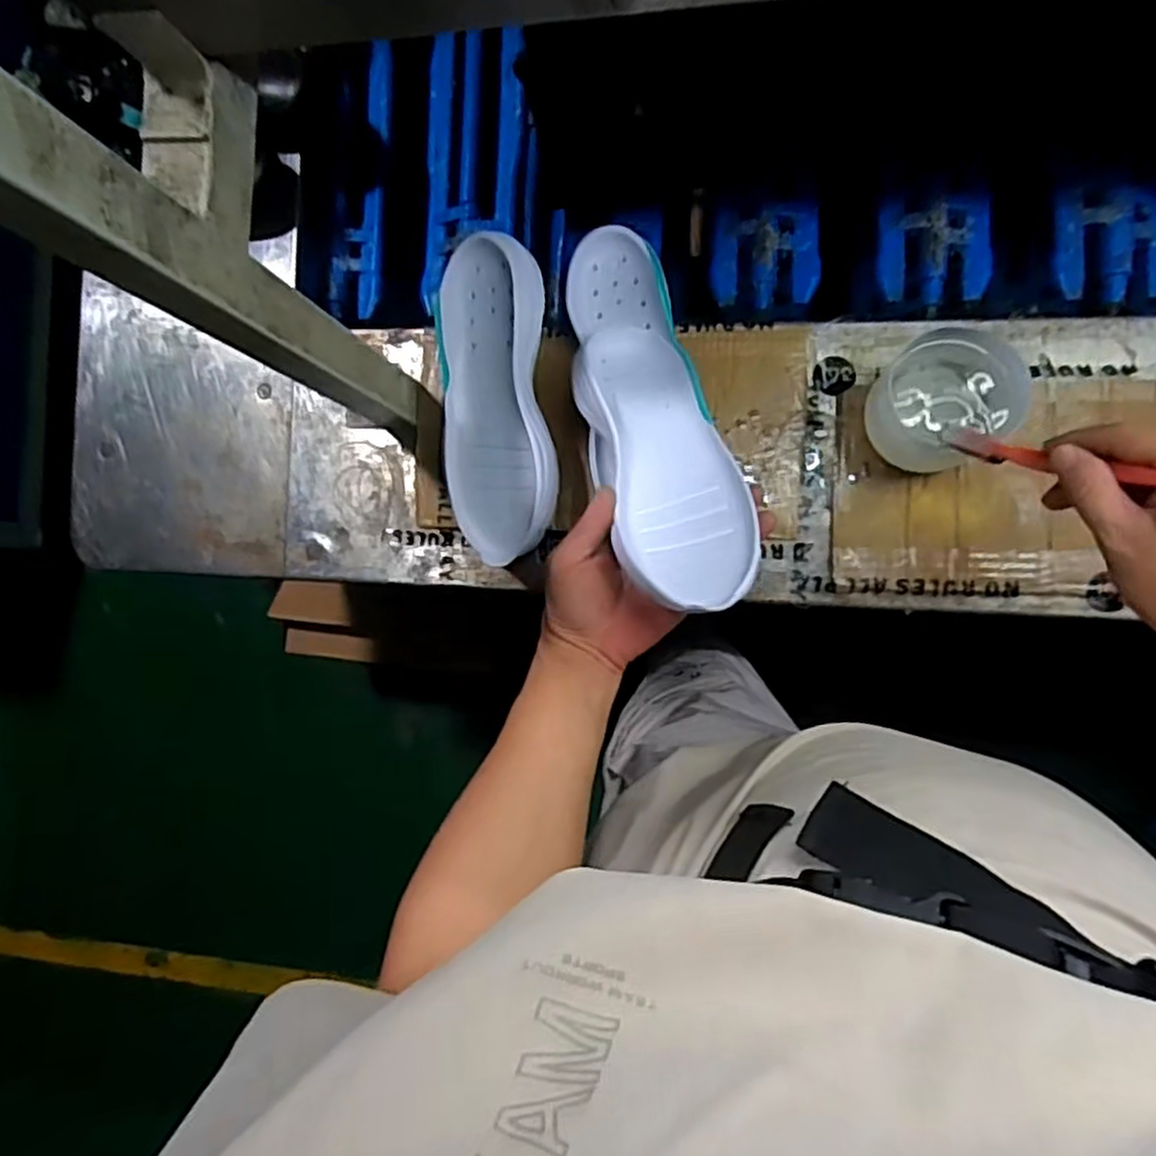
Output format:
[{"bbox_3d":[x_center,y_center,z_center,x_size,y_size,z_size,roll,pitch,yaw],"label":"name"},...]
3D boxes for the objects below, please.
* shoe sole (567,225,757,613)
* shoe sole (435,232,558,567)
[{"bbox_3d":[0.059,-0.086,0.509,0.088,0.033,0.242,-18,60,8],"label":"shoe sole"},{"bbox_3d":[-0.070,-0.141,0.591,0.089,0.051,0.246,-3,89,9],"label":"shoe sole"}]

